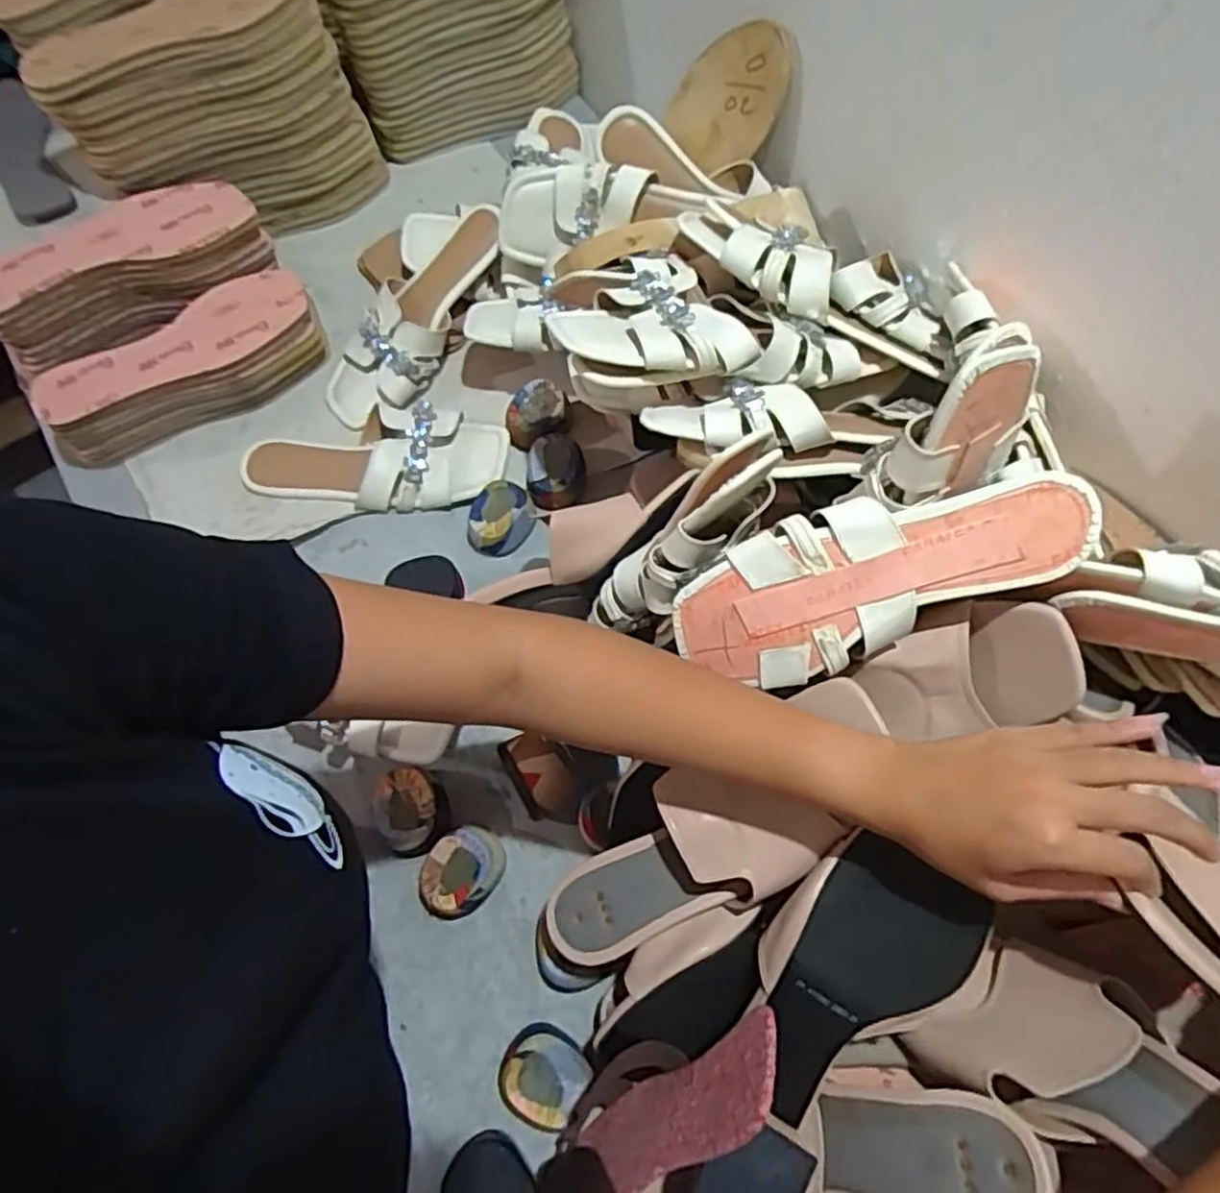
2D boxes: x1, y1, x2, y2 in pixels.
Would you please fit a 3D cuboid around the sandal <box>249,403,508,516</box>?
[{"bbox_3d":[-0.214,-0.124,0.670,0.236,0.045,0.088,-5,67,-1],"label":"sandal"}]

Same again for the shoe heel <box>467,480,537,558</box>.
[{"bbox_3d":[-0.101,-0.070,0.660,0.061,0.040,0.054,-27,69,-10],"label":"shoe heel"}]

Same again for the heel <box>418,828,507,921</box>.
[{"bbox_3d":[-0.107,0.200,0.539,0.065,0.039,0.048,-38,71,-14],"label":"heel"}]

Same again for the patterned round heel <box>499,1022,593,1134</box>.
[{"bbox_3d":[-0.044,0.316,0.490,0.054,0.036,0.051,0,67,1],"label":"patterned round heel"}]

